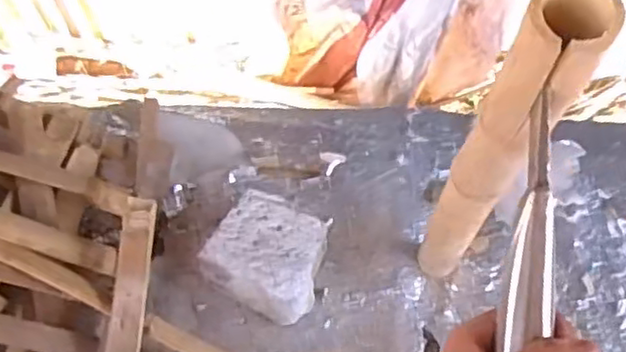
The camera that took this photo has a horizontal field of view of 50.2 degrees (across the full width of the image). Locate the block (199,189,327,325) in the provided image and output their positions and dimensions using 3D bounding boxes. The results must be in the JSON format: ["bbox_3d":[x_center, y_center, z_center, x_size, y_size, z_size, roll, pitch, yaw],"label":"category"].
[{"bbox_3d":[-0.051,0.099,0.793,0.129,0.083,0.114,21,60,14],"label":"block"}]

